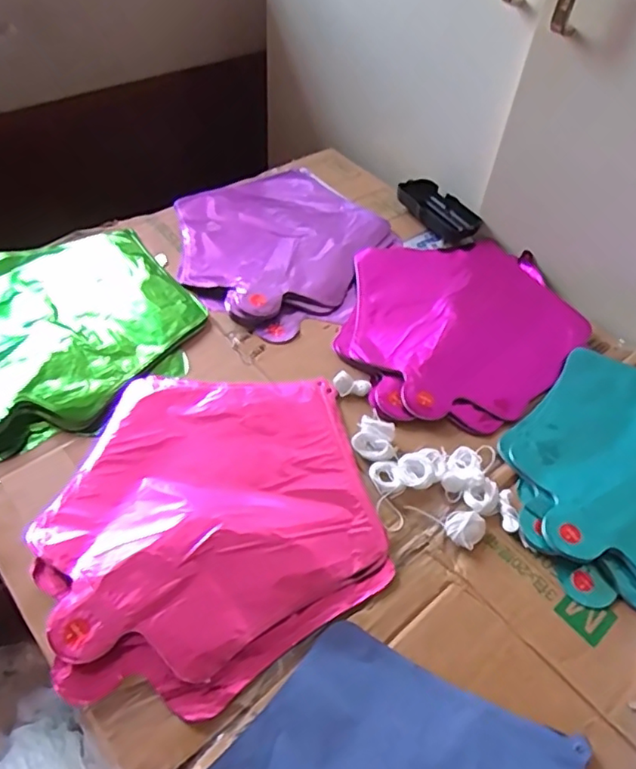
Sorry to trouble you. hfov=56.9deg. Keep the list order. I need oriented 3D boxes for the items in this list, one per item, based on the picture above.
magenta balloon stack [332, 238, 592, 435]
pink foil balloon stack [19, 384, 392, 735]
[{"bbox_3d":[0.140,-0.062,0.573,0.231,0.018,0.240,1,51,-5],"label":"magenta balloon stack"},{"bbox_3d":[-0.077,0.089,0.425,0.226,0.014,0.242,-9,52,-13],"label":"pink foil balloon stack"}]

